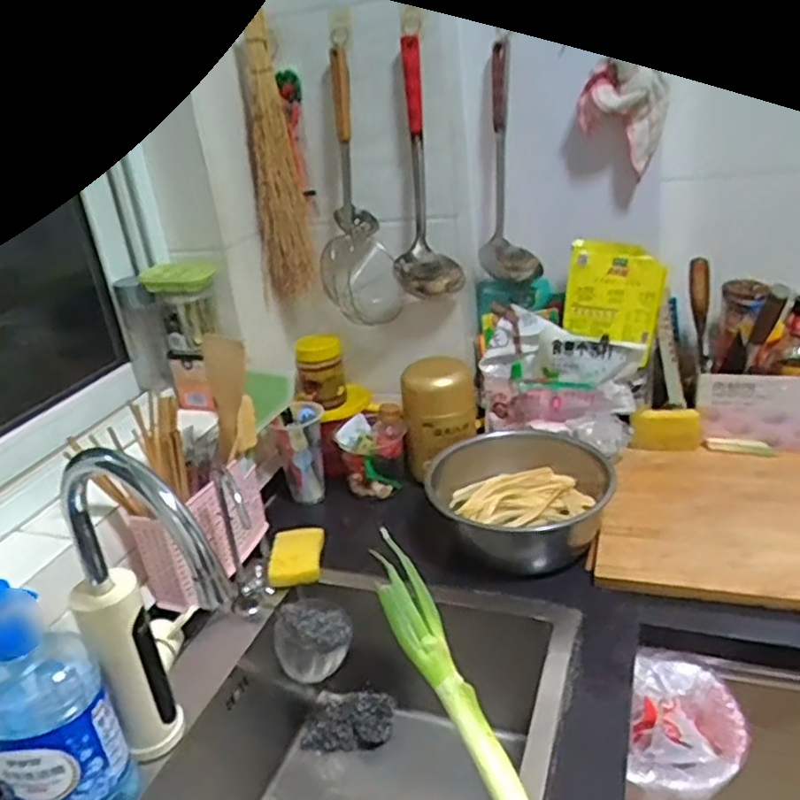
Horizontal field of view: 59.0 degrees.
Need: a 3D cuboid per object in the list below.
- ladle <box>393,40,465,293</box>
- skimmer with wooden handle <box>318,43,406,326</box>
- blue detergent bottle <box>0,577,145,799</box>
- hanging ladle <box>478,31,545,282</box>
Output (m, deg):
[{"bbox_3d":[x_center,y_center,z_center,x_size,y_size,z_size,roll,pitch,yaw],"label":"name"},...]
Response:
[{"bbox_3d":[0.032,-0.305,1.043,0.099,0.325,0.082,-4,25,4],"label":"ladle"},{"bbox_3d":[-0.078,-0.283,1.056,0.101,0.366,0.096,-18,28,-23],"label":"skimmer with wooden handle"},{"bbox_3d":[-0.313,0.286,0.631,0.112,0.269,0.079,-26,32,-36],"label":"blue detergent bottle"},{"bbox_3d":[0.167,-0.348,1.090,0.090,0.354,0.094,-4,25,4],"label":"hanging ladle"}]

